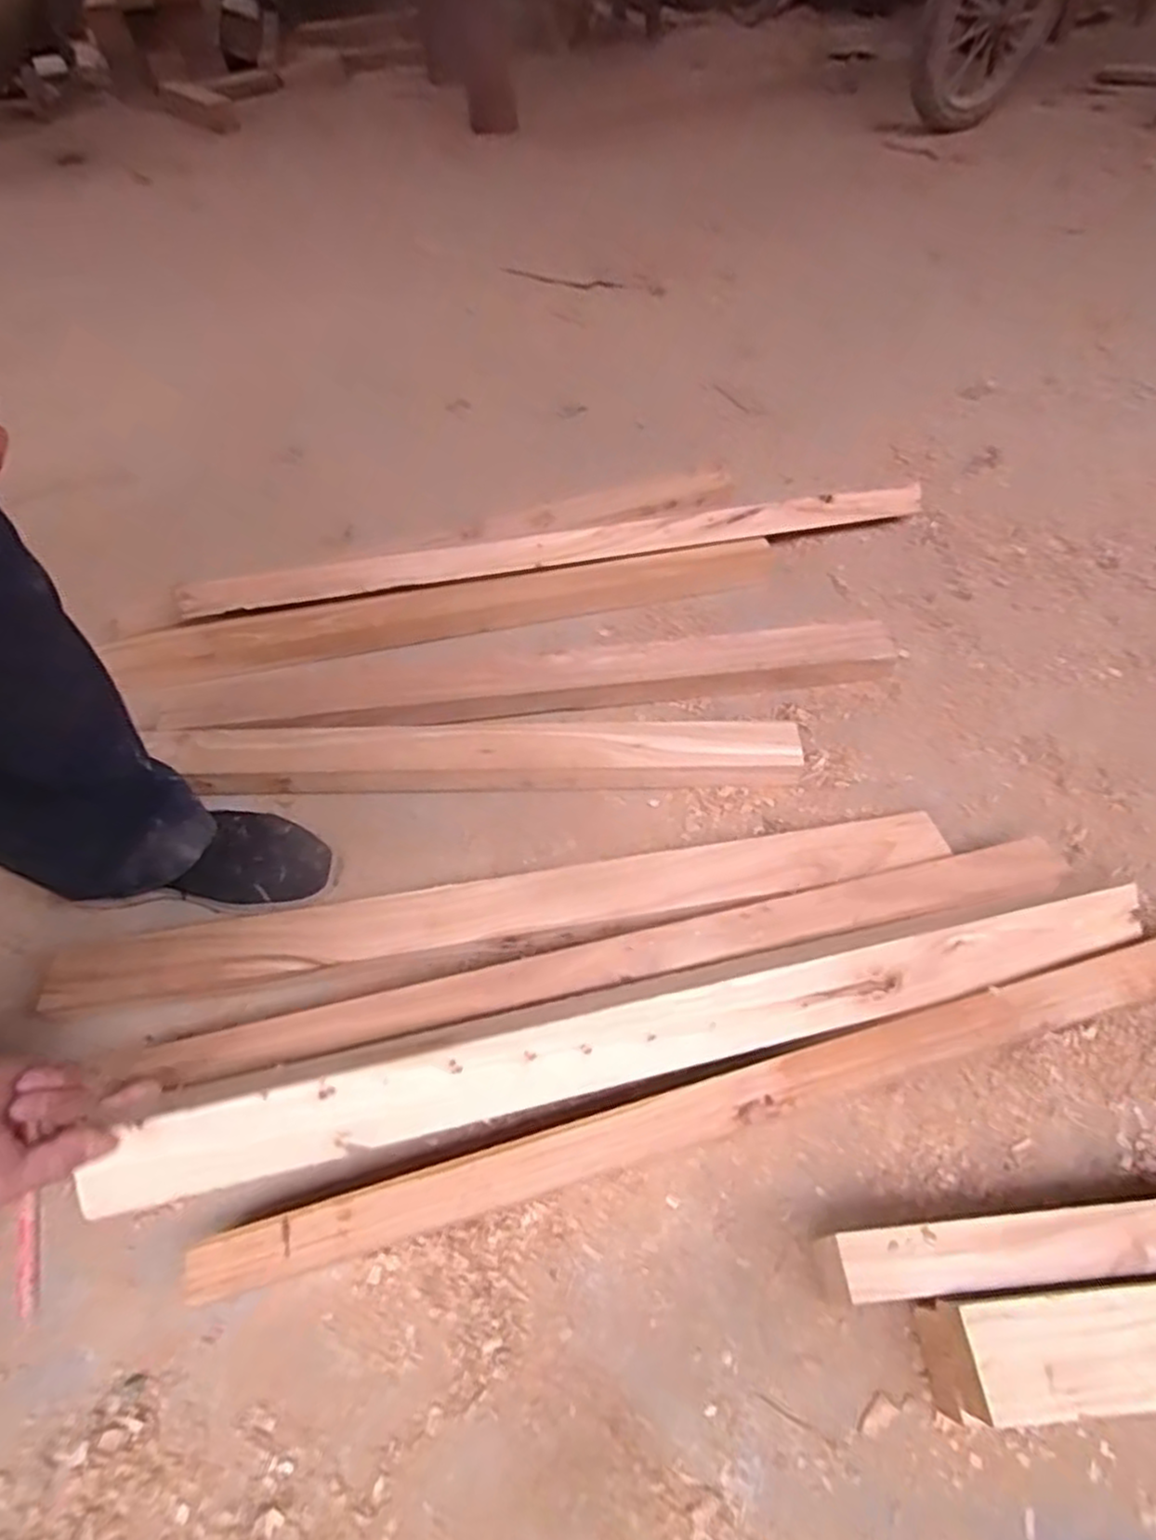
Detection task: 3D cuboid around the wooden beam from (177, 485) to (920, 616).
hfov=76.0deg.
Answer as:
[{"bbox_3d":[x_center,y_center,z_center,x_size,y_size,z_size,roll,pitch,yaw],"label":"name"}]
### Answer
[{"bbox_3d":[-0.013,-0.280,0.950,0.950,0.062,0.052,-9,53,-5],"label":"wooden beam"}]

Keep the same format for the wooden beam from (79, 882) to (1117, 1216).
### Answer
[{"bbox_3d":[0.070,0.197,0.565,0.807,0.039,0.058,-10,53,-9],"label":"wooden beam"}]

